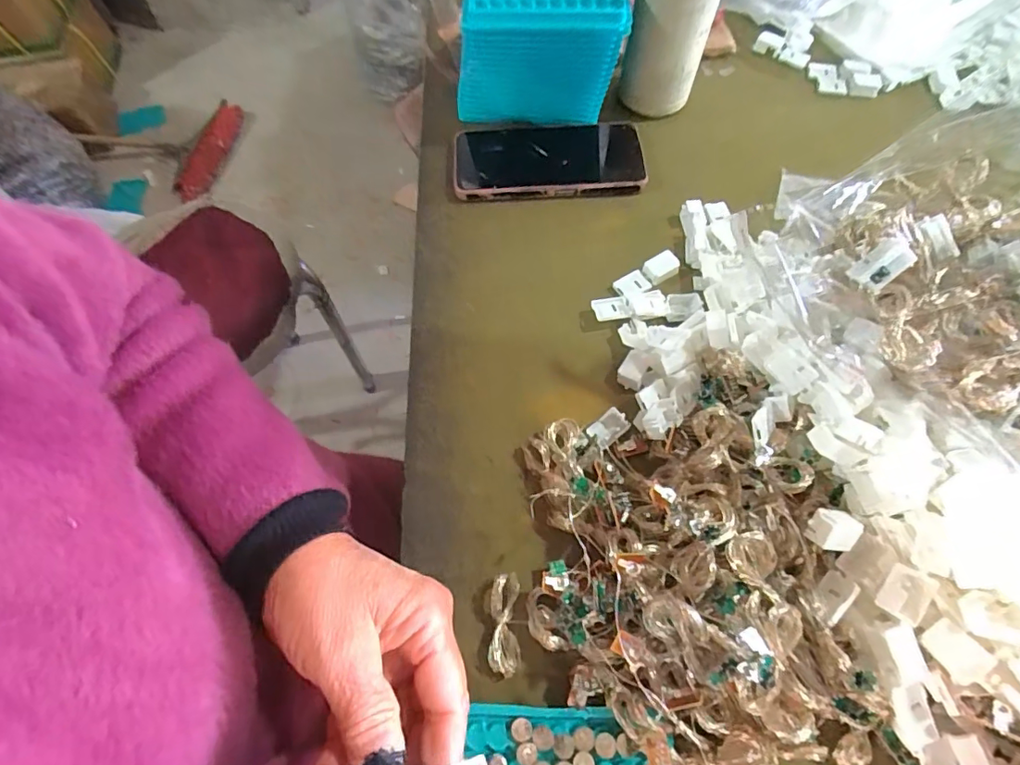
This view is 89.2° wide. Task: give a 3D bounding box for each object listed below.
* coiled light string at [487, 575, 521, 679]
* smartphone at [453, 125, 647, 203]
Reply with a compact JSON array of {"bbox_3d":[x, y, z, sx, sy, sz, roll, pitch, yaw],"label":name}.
[{"bbox_3d":[-0.003,0.142,0.304,0.017,0.013,0.053,-1,64,1],"label":"coiled light string"},{"bbox_3d":[0.034,-0.197,0.461,0.164,0.016,0.080,-2,64,1],"label":"smartphone"}]

